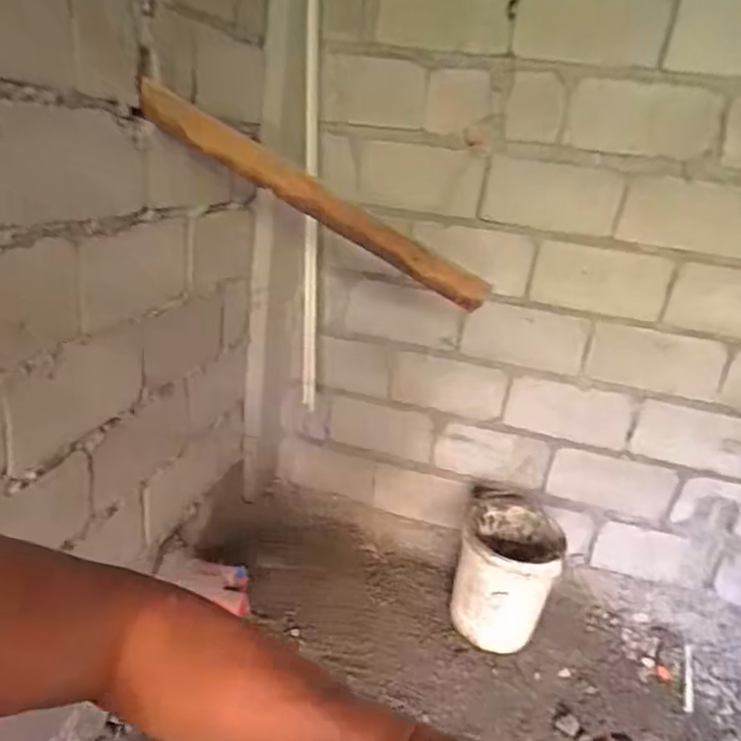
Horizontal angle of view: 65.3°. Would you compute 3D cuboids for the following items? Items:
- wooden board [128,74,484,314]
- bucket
[{"bbox_3d":[-0.121,-0.352,1.187,0.815,0.077,0.053,32,25,3],"label":"wooden board"},{"bbox_3d":[0.417,0.643,1.809,0.293,0.349,0.305,12,20,12],"label":"bucket"}]

